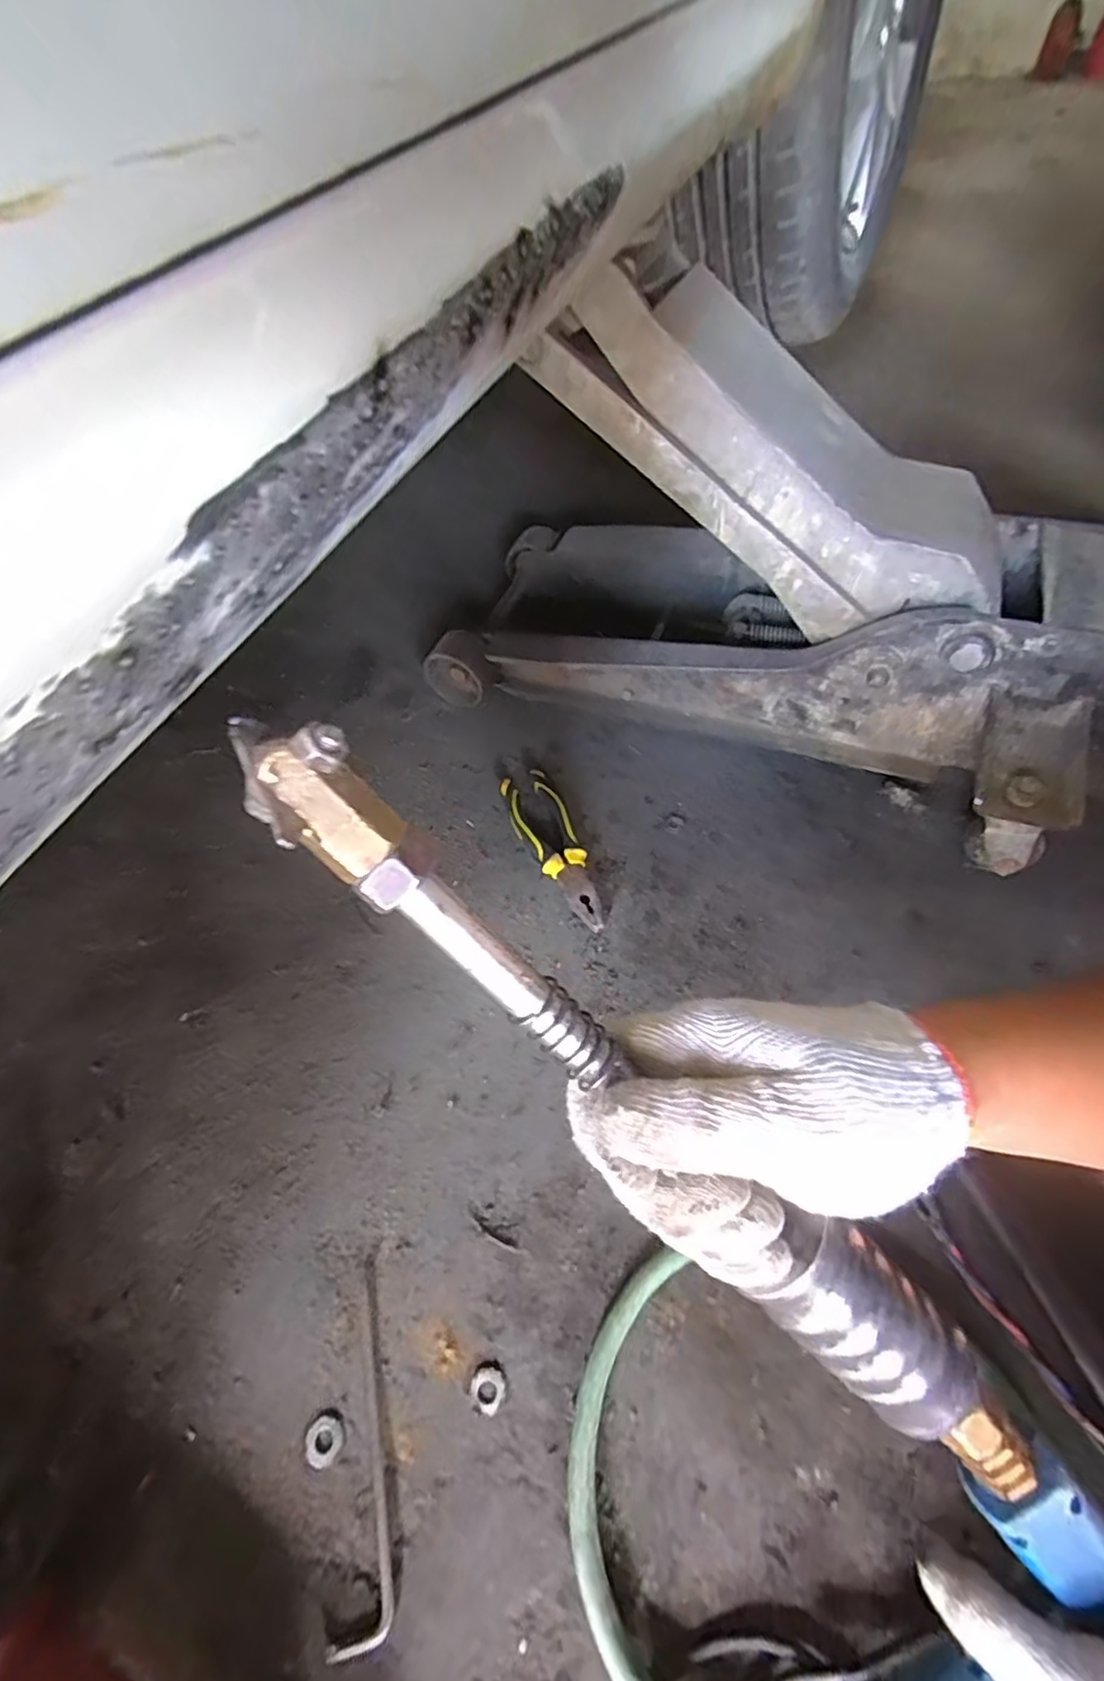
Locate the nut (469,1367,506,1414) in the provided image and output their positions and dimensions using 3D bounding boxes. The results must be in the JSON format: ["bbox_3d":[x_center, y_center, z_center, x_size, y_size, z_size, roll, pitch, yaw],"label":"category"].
[{"bbox_3d":[-0.041,0.355,0.415,0.022,0.004,0.021,-2,55,2],"label":"nut"}]

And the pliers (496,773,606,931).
[{"bbox_3d":[0.001,0.007,0.648,0.054,0.022,0.201,-18,56,-9],"label":"pliers"}]

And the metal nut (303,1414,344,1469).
[{"bbox_3d":[-0.146,0.383,0.408,0.023,0.004,0.025,-2,55,2],"label":"metal nut"}]

